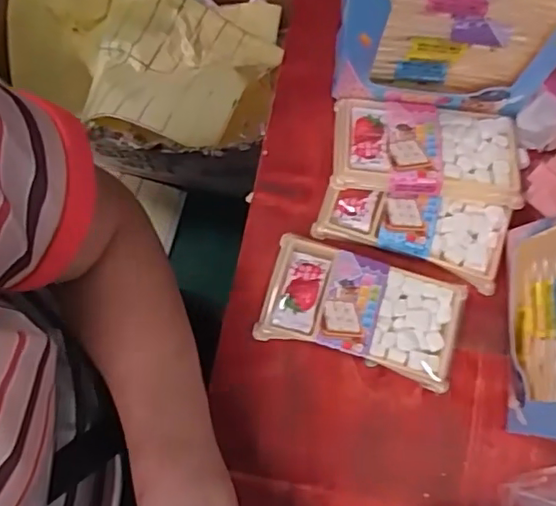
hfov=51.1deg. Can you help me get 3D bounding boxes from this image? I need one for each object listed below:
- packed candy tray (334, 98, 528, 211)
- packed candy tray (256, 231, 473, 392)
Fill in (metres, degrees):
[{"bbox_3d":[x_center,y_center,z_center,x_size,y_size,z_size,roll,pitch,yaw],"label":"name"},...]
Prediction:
[{"bbox_3d":[0.111,-0.076,0.437,0.136,0.029,0.075,6,73,0],"label":"packed candy tray"},{"bbox_3d":[0.059,0.040,0.410,0.137,0.020,0.073,18,74,3],"label":"packed candy tray"}]

